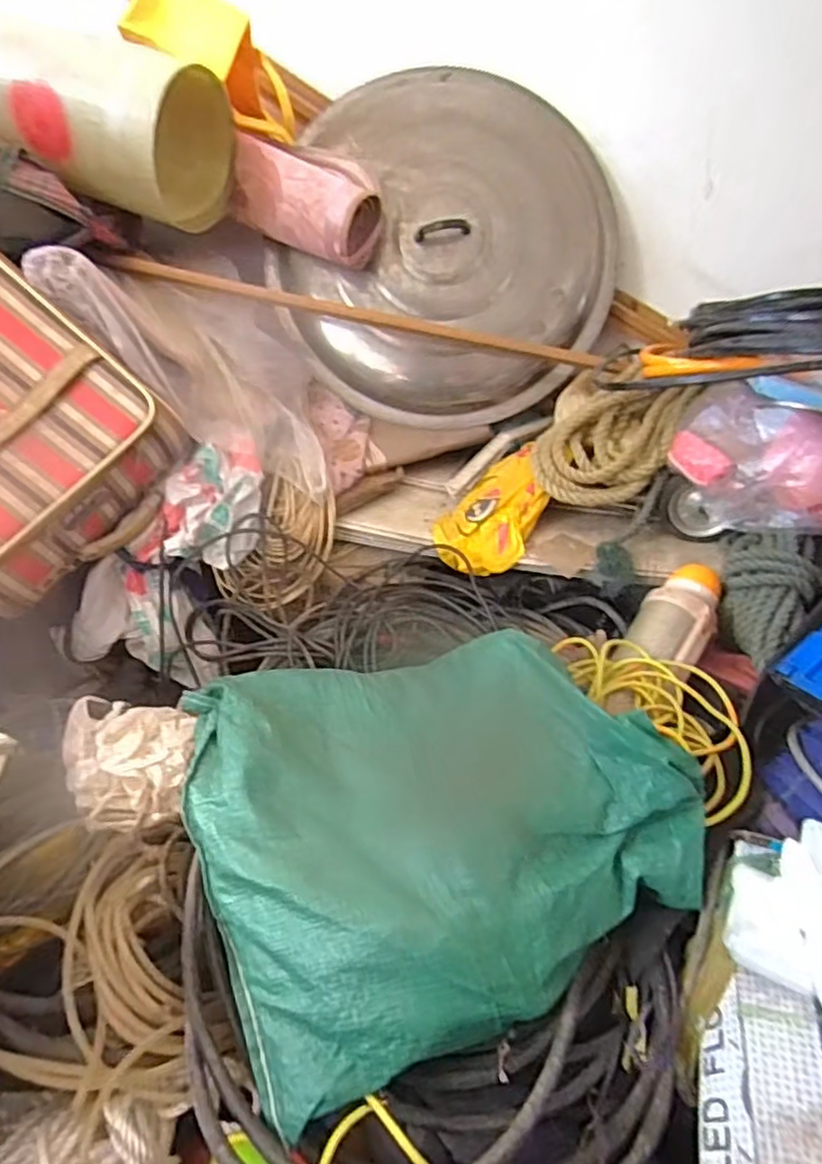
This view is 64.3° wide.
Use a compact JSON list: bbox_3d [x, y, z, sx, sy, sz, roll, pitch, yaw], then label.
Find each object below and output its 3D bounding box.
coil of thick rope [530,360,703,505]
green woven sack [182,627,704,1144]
[{"bbox_3d":[0.387,-0.266,1.219,0.280,0.310,0.110,18,-19,18],"label":"coil of thick rope"},{"bbox_3d":[0.009,0.257,0.766,0.480,0.265,0.428,-5,24,-28],"label":"green woven sack"}]

